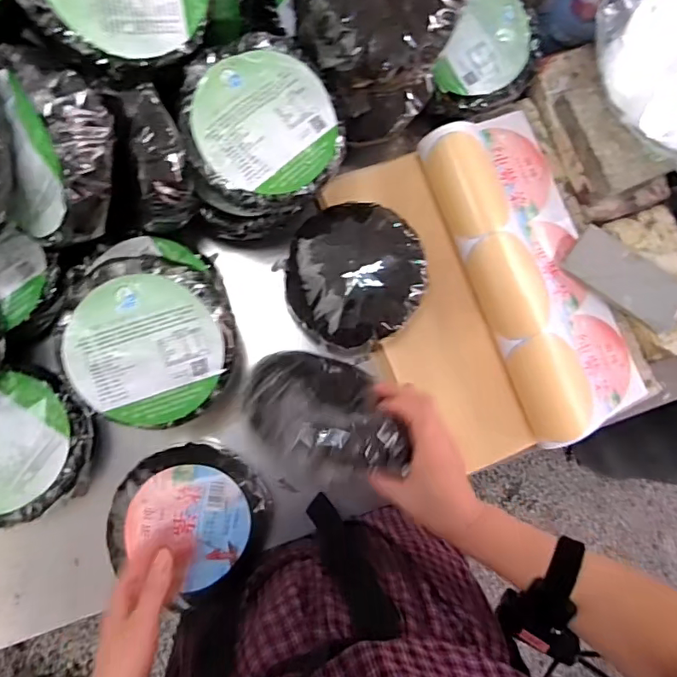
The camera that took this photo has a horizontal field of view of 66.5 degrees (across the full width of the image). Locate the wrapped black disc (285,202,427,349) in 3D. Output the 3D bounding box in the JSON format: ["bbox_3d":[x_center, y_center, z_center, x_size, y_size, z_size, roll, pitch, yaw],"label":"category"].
[{"bbox_3d":[0.019,-0.079,0.641,0.160,0.069,0.173,1,85,-7],"label":"wrapped black disc"}]

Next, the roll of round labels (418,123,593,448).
[{"bbox_3d":[0.230,-0.070,0.679,0.088,0.050,0.435,-22,88,-9],"label":"roll of round labels"}]

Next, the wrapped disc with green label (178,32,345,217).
[{"bbox_3d":[-0.086,-0.231,0.581,0.166,0.070,0.175,1,85,-7],"label":"wrapped disc with green label"}]

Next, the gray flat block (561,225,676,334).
[{"bbox_3d":[0.392,-0.080,0.694,0.169,0.012,0.072,33,98,-3],"label":"gray flat block"}]

